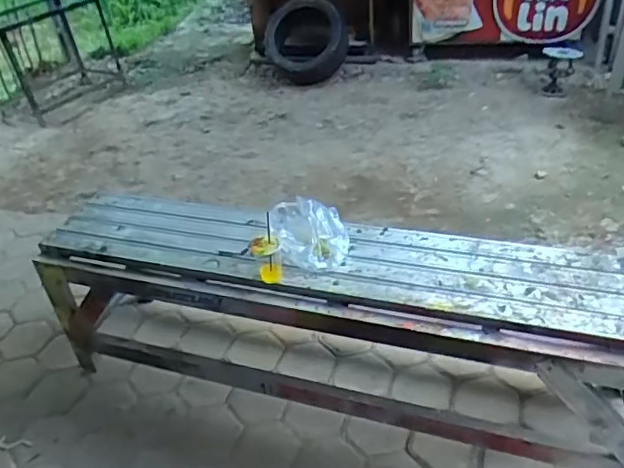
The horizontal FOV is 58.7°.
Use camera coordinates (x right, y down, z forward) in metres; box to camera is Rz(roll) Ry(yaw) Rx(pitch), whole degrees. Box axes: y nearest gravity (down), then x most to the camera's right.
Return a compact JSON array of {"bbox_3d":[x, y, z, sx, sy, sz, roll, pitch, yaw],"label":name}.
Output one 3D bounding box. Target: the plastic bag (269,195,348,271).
[{"bbox_3d":[-0.007,-0.010,1.581,0.200,0.114,0.252,-11,34,-7],"label":"plastic bag"}]

